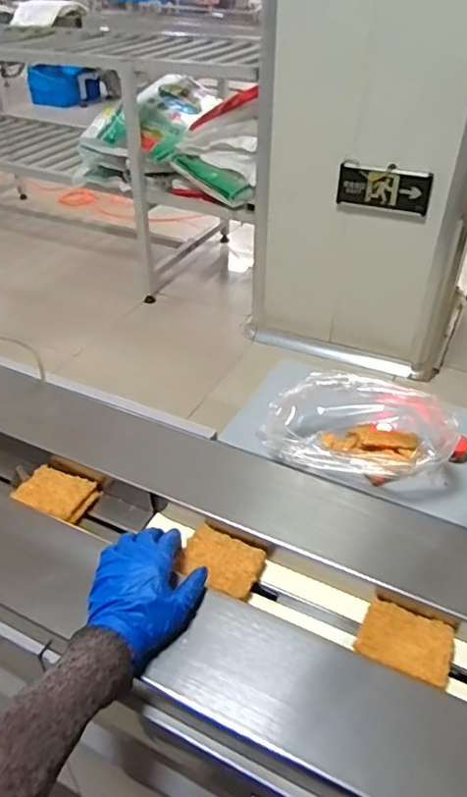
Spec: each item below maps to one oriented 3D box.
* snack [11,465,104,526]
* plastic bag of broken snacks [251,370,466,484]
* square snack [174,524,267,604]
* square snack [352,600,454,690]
[{"bbox_3d":[-0.231,0.126,0.757,0.092,0.024,0.065,16,42,18],"label":"snack"},{"bbox_3d":[0.171,0.034,0.802,0.252,0.111,0.164,9,40,10],"label":"plastic bag of broken snacks"},{"bbox_3d":[-0.015,0.190,0.671,0.092,0.010,0.069,20,44,21],"label":"square snack"},{"bbox_3d":[0.178,0.251,0.597,0.091,0.008,0.073,18,37,19],"label":"square snack"}]

